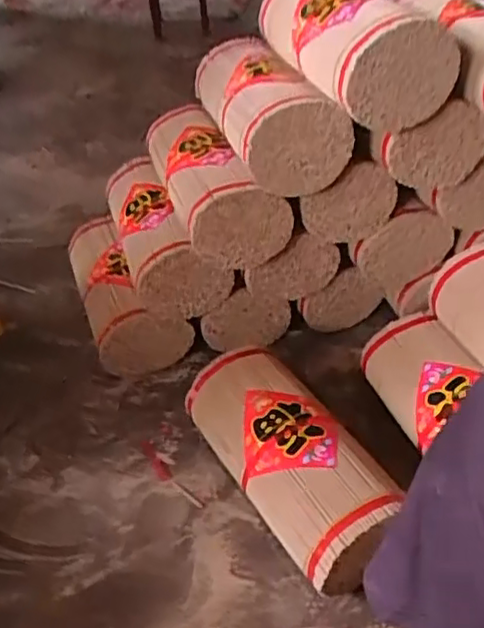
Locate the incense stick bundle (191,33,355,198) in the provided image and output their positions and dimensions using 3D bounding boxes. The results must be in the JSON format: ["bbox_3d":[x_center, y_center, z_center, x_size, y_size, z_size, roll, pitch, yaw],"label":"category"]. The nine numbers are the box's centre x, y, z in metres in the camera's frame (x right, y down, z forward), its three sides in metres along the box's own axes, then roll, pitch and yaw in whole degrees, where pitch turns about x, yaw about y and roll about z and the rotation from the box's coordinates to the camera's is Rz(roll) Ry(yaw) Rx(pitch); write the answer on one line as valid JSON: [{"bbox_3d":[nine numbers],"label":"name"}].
[{"bbox_3d":[0.028,-0.287,0.905,0.129,0.117,0.348,-12,38,-11],"label":"incense stick bundle"}]

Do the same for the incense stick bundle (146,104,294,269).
[{"bbox_3d":[-0.044,-0.206,0.969,0.142,0.150,0.317,-12,38,-11],"label":"incense stick bundle"}]

